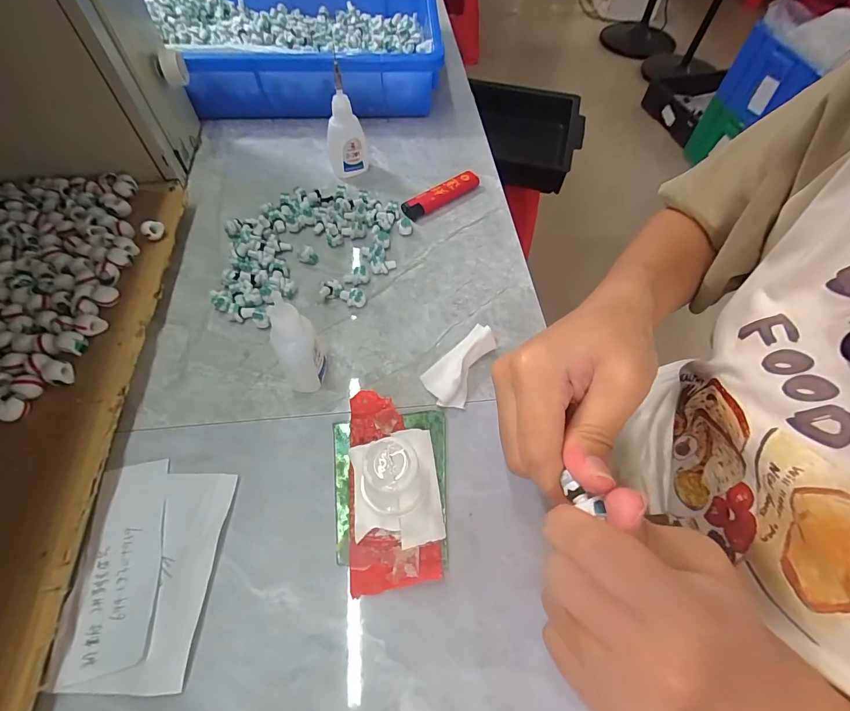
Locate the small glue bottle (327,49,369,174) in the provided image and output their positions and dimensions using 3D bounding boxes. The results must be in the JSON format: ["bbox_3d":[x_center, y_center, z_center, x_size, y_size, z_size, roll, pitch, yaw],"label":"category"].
[{"bbox_3d":[-0.069,-0.204,0.341,0.033,0.090,0.028,-5,59,-4],"label":"small glue bottle"}]

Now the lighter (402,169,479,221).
[{"bbox_3d":[0.015,-0.145,0.354,0.079,0.014,0.016,-35,66,-20],"label":"lighter"}]

